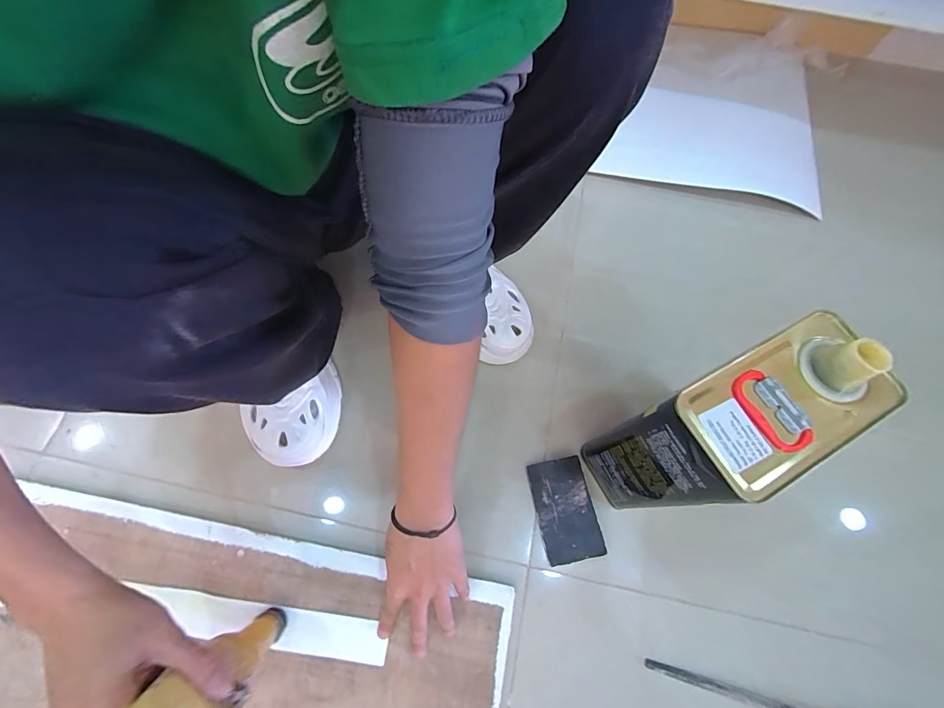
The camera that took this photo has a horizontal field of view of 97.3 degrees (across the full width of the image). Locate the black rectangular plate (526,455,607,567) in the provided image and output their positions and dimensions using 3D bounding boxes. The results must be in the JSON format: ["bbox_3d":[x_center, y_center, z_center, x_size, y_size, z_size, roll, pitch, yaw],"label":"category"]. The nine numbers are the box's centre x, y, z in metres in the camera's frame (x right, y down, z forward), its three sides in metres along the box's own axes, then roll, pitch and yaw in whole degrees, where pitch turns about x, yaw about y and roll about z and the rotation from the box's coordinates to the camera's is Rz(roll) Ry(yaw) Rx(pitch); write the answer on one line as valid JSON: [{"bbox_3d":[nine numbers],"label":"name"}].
[{"bbox_3d":[0.109,0.183,0.490,0.066,0.005,0.112,-15,71,5],"label":"black rectangular plate"}]

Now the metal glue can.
[{"bbox_3d":[0.225,0.079,0.405,0.160,0.268,0.086,-24,71,-11],"label":"metal glue can"}]

